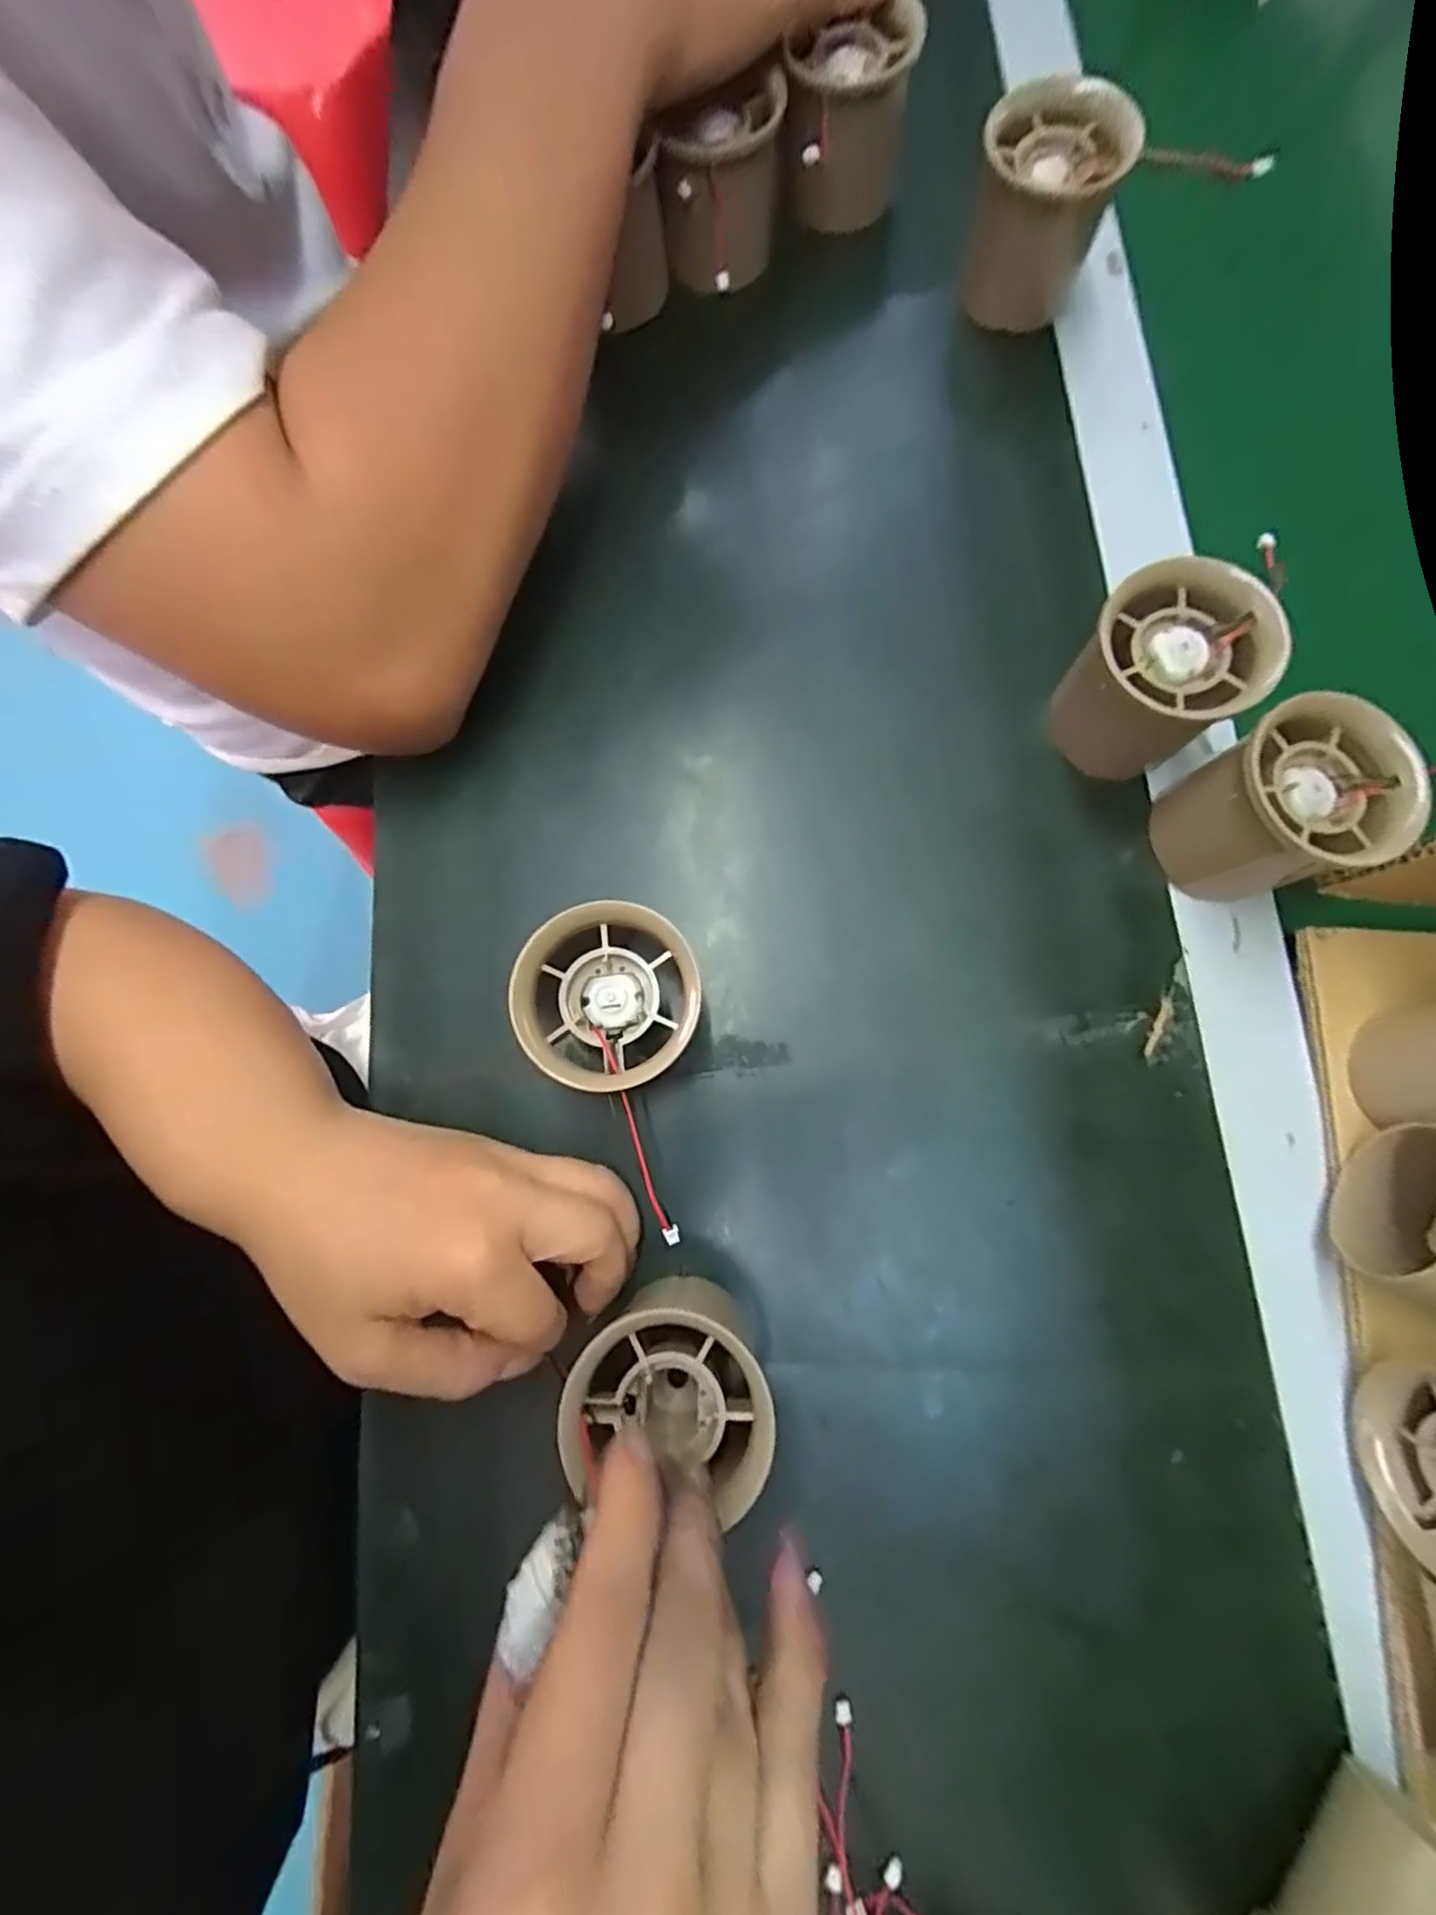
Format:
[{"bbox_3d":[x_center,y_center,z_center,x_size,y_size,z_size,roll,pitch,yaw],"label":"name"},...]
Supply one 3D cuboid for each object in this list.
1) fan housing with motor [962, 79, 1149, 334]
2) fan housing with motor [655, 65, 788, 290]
[{"bbox_3d":[0.126,-0.295,0.282,0.054,0.059,0.051,28,81,6],"label":"fan housing with motor"},{"bbox_3d":[0.002,-0.314,0.291,0.045,0.053,0.043,5,79,2],"label":"fan housing with motor"}]

